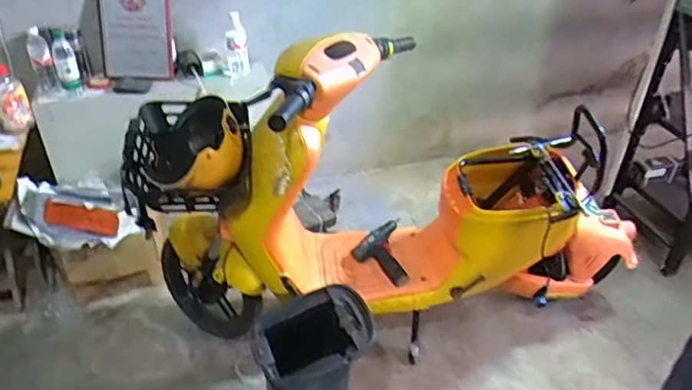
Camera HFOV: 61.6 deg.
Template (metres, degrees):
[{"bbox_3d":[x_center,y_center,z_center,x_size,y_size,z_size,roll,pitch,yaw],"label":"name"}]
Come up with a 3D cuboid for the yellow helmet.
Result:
[{"bbox_3d":[-0.356,-0.115,1.351,0.221,0.155,0.269,-10,38,-15],"label":"yellow helmet"}]

